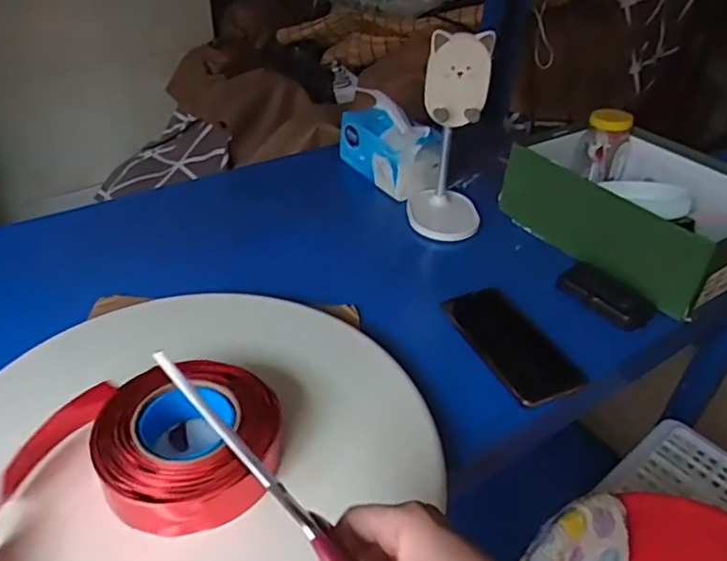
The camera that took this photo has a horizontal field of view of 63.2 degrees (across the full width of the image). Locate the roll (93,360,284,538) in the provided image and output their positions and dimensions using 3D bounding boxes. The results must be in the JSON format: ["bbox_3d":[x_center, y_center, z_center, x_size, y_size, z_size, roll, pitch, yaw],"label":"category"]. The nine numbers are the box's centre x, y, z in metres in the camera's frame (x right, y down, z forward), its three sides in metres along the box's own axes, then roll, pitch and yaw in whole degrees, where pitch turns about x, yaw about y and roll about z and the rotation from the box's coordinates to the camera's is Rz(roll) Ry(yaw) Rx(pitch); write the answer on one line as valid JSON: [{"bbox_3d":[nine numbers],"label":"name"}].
[{"bbox_3d":[-0.133,0.127,0.462,0.134,0.044,0.131,3,37,-2],"label":"roll"}]

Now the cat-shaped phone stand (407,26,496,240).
[{"bbox_3d":[0.120,-0.186,0.785,0.094,0.264,0.080,8,37,6],"label":"cat-shaped phone stand"}]

